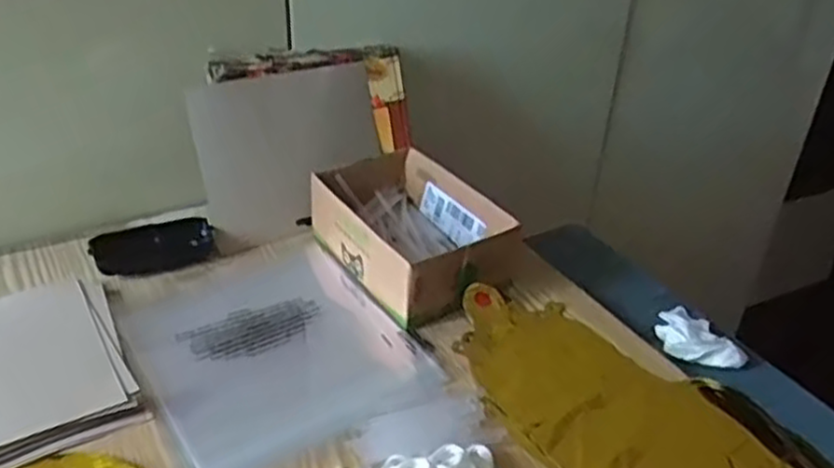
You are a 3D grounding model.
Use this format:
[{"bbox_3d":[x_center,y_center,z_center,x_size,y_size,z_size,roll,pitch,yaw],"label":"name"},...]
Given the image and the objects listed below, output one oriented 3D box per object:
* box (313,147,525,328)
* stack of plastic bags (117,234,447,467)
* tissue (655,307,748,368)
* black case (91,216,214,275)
[{"bbox_3d":[-0.007,-0.008,0.713,0.143,0.061,0.199,-21,39,-33],"label":"box"},{"bbox_3d":[-0.130,0.090,0.643,0.209,0.009,0.254,-18,38,-30],"label":"stack of plastic bags"},{"bbox_3d":[0.249,0.087,0.669,0.065,0.023,0.078,1,32,-3],"label":"tissue"},{"bbox_3d":[-0.252,0.010,0.713,0.111,0.022,0.057,-8,34,-17],"label":"black case"}]

